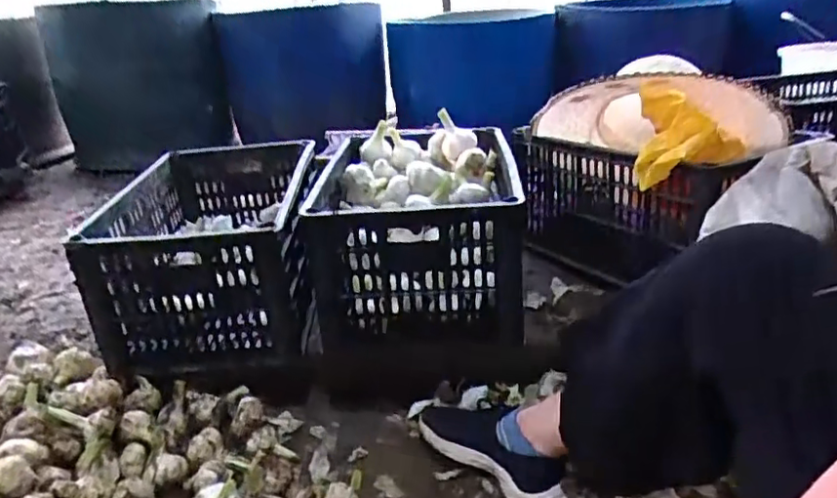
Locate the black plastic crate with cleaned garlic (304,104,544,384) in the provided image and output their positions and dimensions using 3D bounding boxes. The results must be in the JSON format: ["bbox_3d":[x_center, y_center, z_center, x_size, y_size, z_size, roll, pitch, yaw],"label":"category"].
[{"bbox_3d":[0.004,-0.012,1.027,0.333,0.286,0.398,-3,26,5],"label":"black plastic crate with cleaned garlic"}]

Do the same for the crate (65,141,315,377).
[{"bbox_3d":[-0.337,-0.008,1.050,0.308,0.227,0.429,-7,26,-3],"label":"crate"}]

